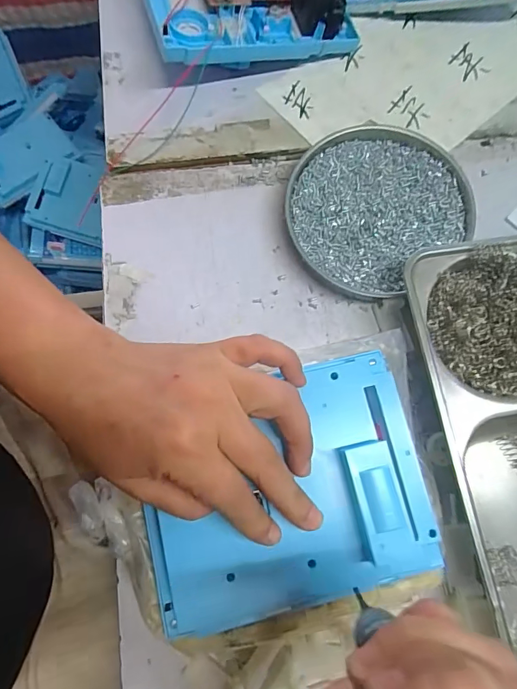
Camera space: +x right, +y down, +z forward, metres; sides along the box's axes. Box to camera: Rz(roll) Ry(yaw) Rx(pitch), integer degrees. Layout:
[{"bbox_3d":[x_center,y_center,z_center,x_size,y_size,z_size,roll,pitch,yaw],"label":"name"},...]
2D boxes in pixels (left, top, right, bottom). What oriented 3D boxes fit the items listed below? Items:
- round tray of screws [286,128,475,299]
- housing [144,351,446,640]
[{"bbox_3d":[0.088,-0.105,0.328,0.131,0.017,0.123,0,76,0],"label":"round tray of screws"},{"bbox_3d":[0.014,0.080,0.239,0.158,0.025,0.122,-14,77,-3],"label":"housing"}]

